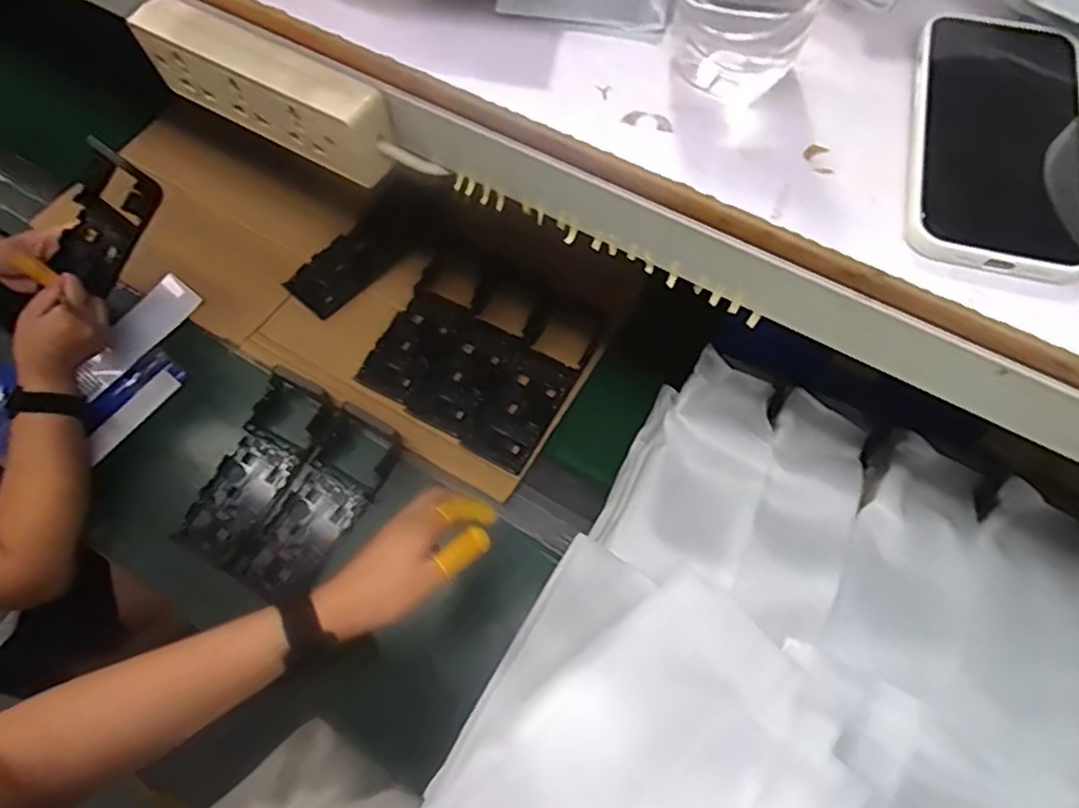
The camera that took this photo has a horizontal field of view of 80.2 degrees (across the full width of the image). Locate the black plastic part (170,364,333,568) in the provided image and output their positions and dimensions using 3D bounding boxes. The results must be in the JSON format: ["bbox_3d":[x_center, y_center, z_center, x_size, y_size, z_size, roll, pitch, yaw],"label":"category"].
[{"bbox_3d":[-0.322,0.071,0.729,0.086,0.034,0.220,26,80,15],"label":"black plastic part"}]

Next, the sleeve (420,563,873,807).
[{"bbox_3d":[0.062,0.262,0.421,0.277,0.033,0.180,-41,61,-13],"label":"sleeve"}]

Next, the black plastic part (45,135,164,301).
[{"bbox_3d":[-0.493,-0.208,0.721,0.094,0.046,0.160,38,106,11],"label":"black plastic part"}]

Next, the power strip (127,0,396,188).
[{"bbox_3d":[-0.164,-0.188,0.383,0.171,0.059,0.031,30,69,13],"label":"power strip"}]

